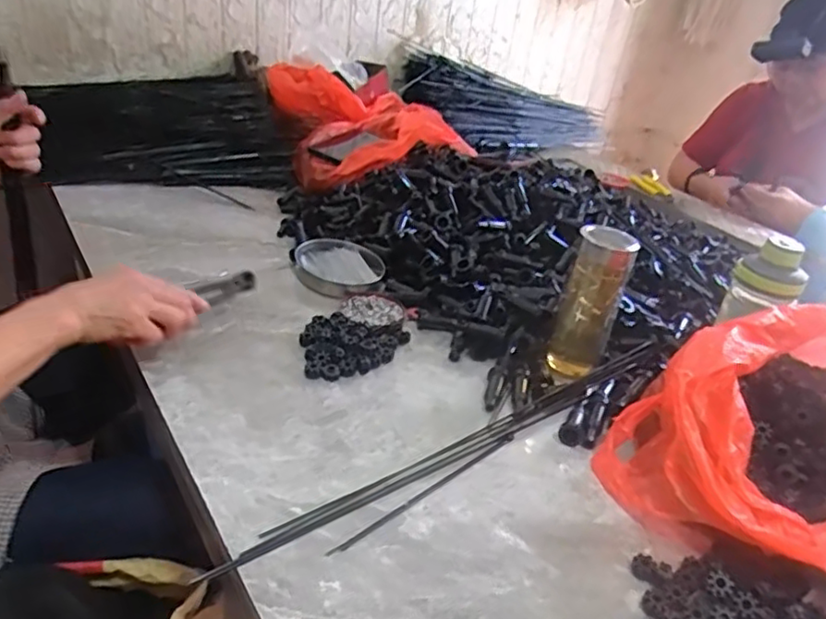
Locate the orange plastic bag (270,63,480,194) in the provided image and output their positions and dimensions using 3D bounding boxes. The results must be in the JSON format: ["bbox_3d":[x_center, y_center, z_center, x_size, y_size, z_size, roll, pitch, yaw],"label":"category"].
[{"bbox_3d":[-0.085,-0.358,1.200,0.319,0.118,0.379,-5,33,-22],"label":"orange plastic bag"}]

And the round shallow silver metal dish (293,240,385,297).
[{"bbox_3d":[-0.106,-0.061,0.871,0.107,0.016,0.135,-20,41,-39],"label":"round shallow silver metal dish"}]

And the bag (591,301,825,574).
[{"bbox_3d":[0.351,0.120,0.577,0.302,0.137,0.201,-8,35,-26],"label":"bag"}]

